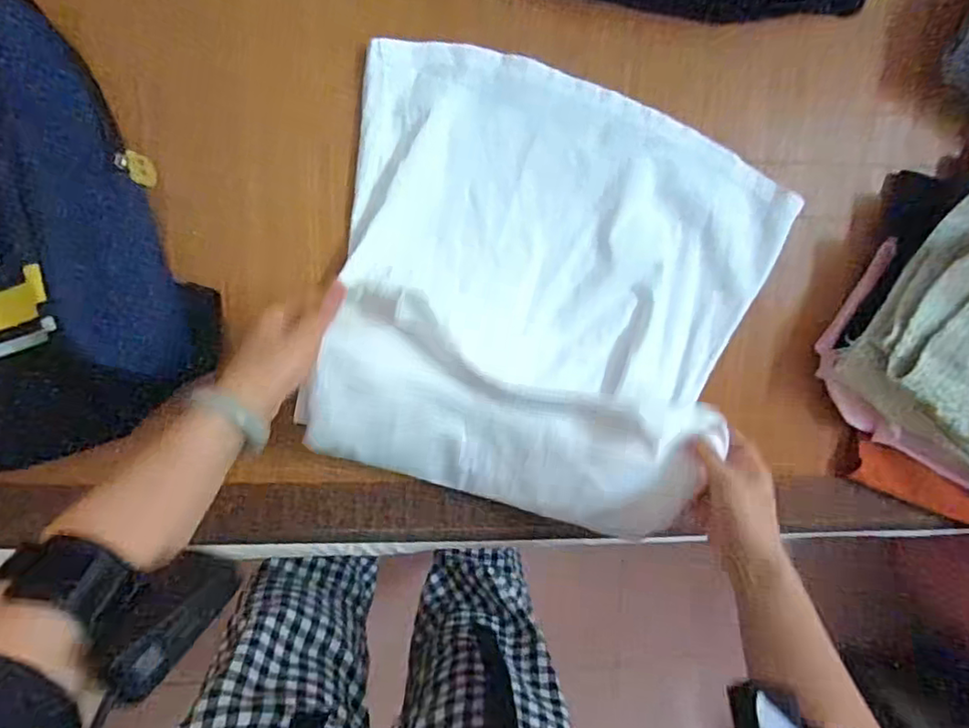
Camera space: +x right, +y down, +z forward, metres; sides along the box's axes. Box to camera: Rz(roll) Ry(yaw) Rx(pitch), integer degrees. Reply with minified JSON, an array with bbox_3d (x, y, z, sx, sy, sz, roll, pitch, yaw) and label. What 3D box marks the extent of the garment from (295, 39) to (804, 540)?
[{"bbox_3d":[0.068,-0.059,0.516,0.376,0.127,0.372,11,95,-8],"label":"garment"}]

